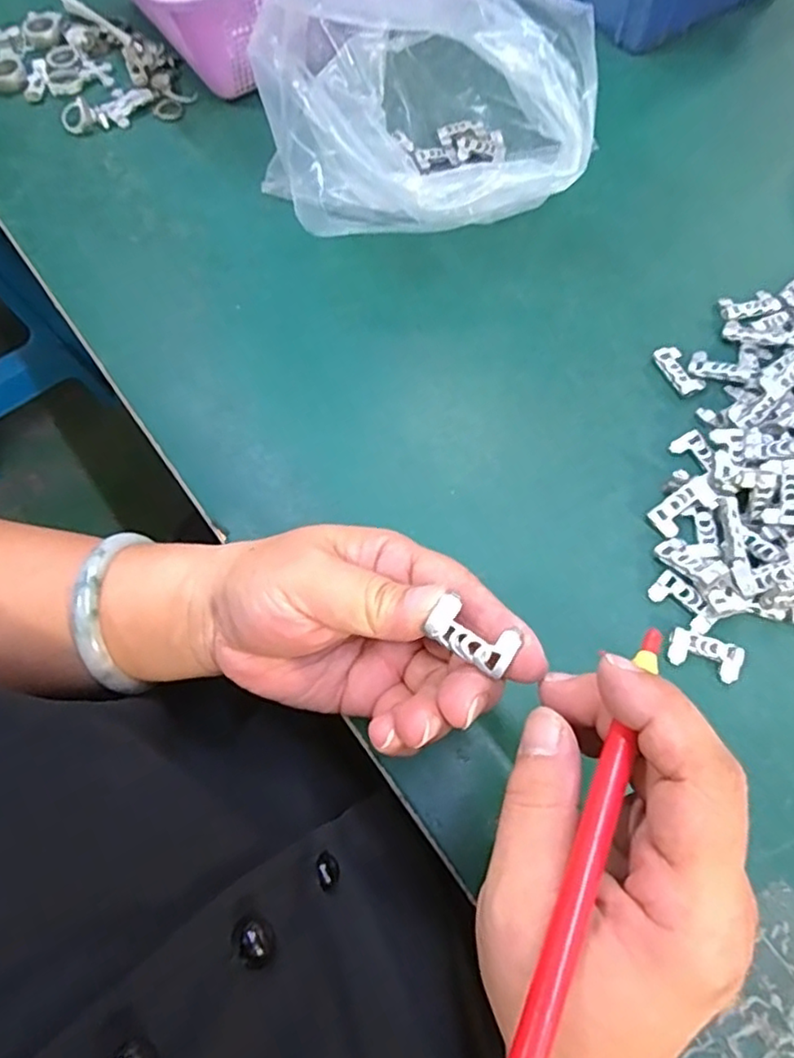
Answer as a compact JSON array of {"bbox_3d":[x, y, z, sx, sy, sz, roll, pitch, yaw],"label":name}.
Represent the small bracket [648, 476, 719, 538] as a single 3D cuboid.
[{"bbox_3d":[0.137,-0.010,0.302,0.030,0.005,0.016,-37,70,5],"label":"small bracket"}]

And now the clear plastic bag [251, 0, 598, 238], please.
[{"bbox_3d":[0.013,-0.235,0.351,0.155,0.110,0.146,-6,67,0],"label":"clear plastic bag"}]

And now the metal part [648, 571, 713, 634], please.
[{"bbox_3d":[0.130,0.034,0.287,0.016,0.004,0.029,-38,71,-13],"label":"metal part"}]

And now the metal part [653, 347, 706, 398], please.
[{"bbox_3d":[0.151,-0.085,0.340,0.016,0.006,0.030,-23,68,-8],"label":"metal part"}]

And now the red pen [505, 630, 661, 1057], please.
[{"bbox_3d":[0.042,0.101,0.159,0.009,0.005,0.162,22,68,11],"label":"red pen"}]

